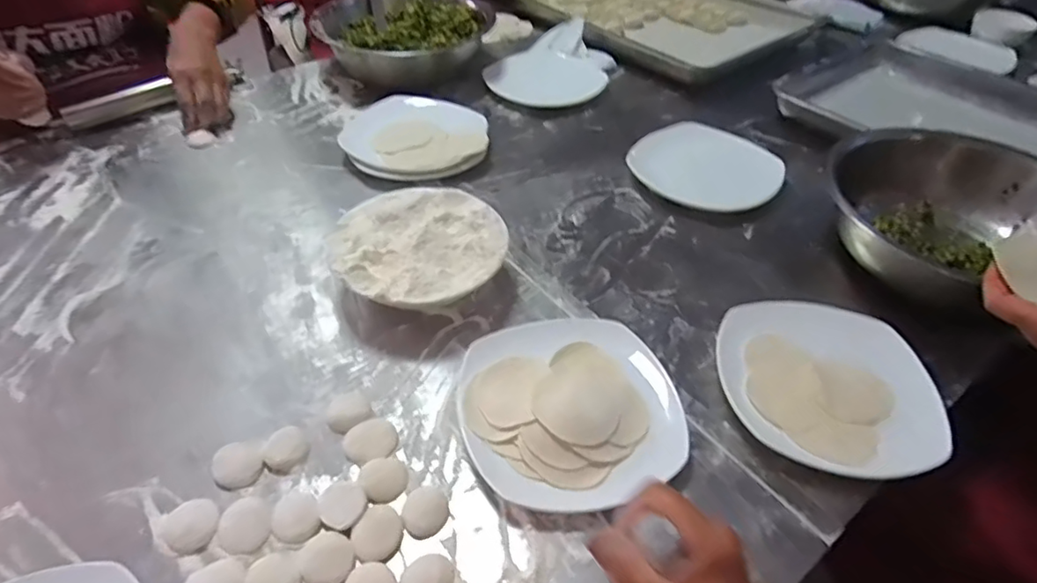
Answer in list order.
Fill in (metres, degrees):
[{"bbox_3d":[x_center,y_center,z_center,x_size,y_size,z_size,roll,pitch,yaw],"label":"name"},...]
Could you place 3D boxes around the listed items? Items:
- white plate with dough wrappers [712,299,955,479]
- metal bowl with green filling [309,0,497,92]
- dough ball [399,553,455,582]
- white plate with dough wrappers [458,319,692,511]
[{"bbox_3d":[0.273,0.082,0.514,0.184,0.025,0.169,1,45,-1],"label":"white plate with dough wrappers"},{"bbox_3d":[-0.183,-0.429,0.960,0.264,0.096,0.215,2,45,0],"label":"metal bowl with green filling"},{"bbox_3d":[-0.061,0.196,0.389,0.038,0.012,0.032,-30,53,-28],"label":"dough ball"},{"bbox_3d":[0.041,0.091,0.484,0.174,0.047,0.169,-13,47,-15],"label":"white plate with dough wrappers"}]

